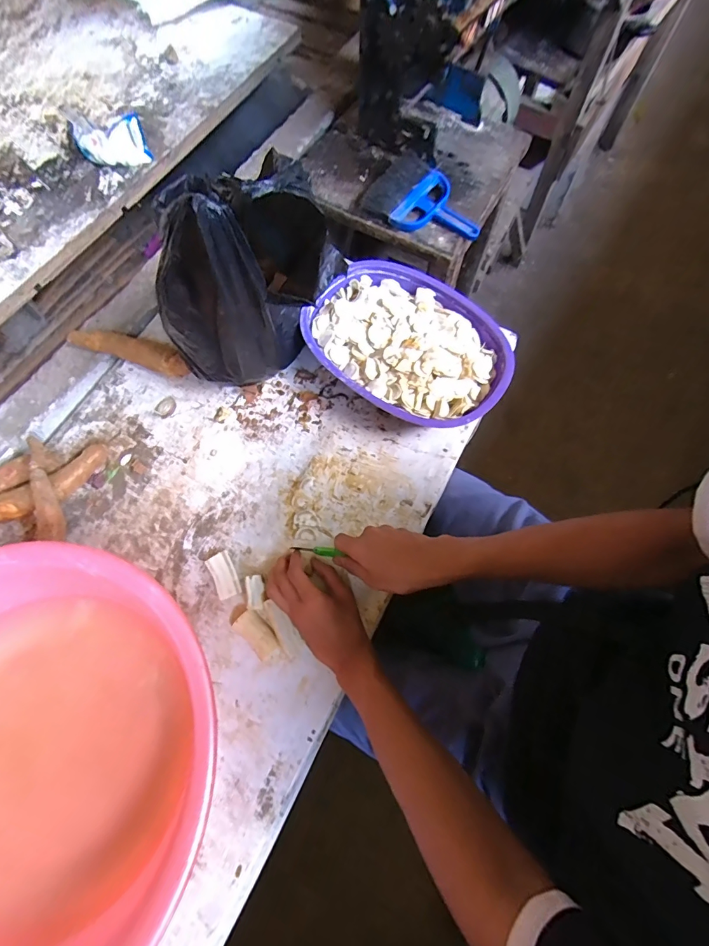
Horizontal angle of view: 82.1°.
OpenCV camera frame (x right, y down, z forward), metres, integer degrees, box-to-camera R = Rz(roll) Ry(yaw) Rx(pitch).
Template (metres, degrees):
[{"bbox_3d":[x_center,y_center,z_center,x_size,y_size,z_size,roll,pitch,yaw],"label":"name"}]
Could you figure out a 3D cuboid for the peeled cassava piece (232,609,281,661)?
[{"bbox_3d":[-0.117,0.197,0.497,0.061,0.020,0.030,41,78,16],"label":"peeled cassava piece"}]

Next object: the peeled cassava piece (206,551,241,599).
[{"bbox_3d":[-0.168,0.132,0.524,0.029,0.014,0.058,-28,71,-5],"label":"peeled cassava piece"}]

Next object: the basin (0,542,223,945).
[{"bbox_3d":[-0.340,0.291,0.420,0.391,0.134,0.400,-1,70,4],"label":"basin"}]

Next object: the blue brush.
[{"bbox_3d":[0.135,-0.480,0.718,0.197,0.030,0.143,24,74,12],"label":"blue brush"}]

